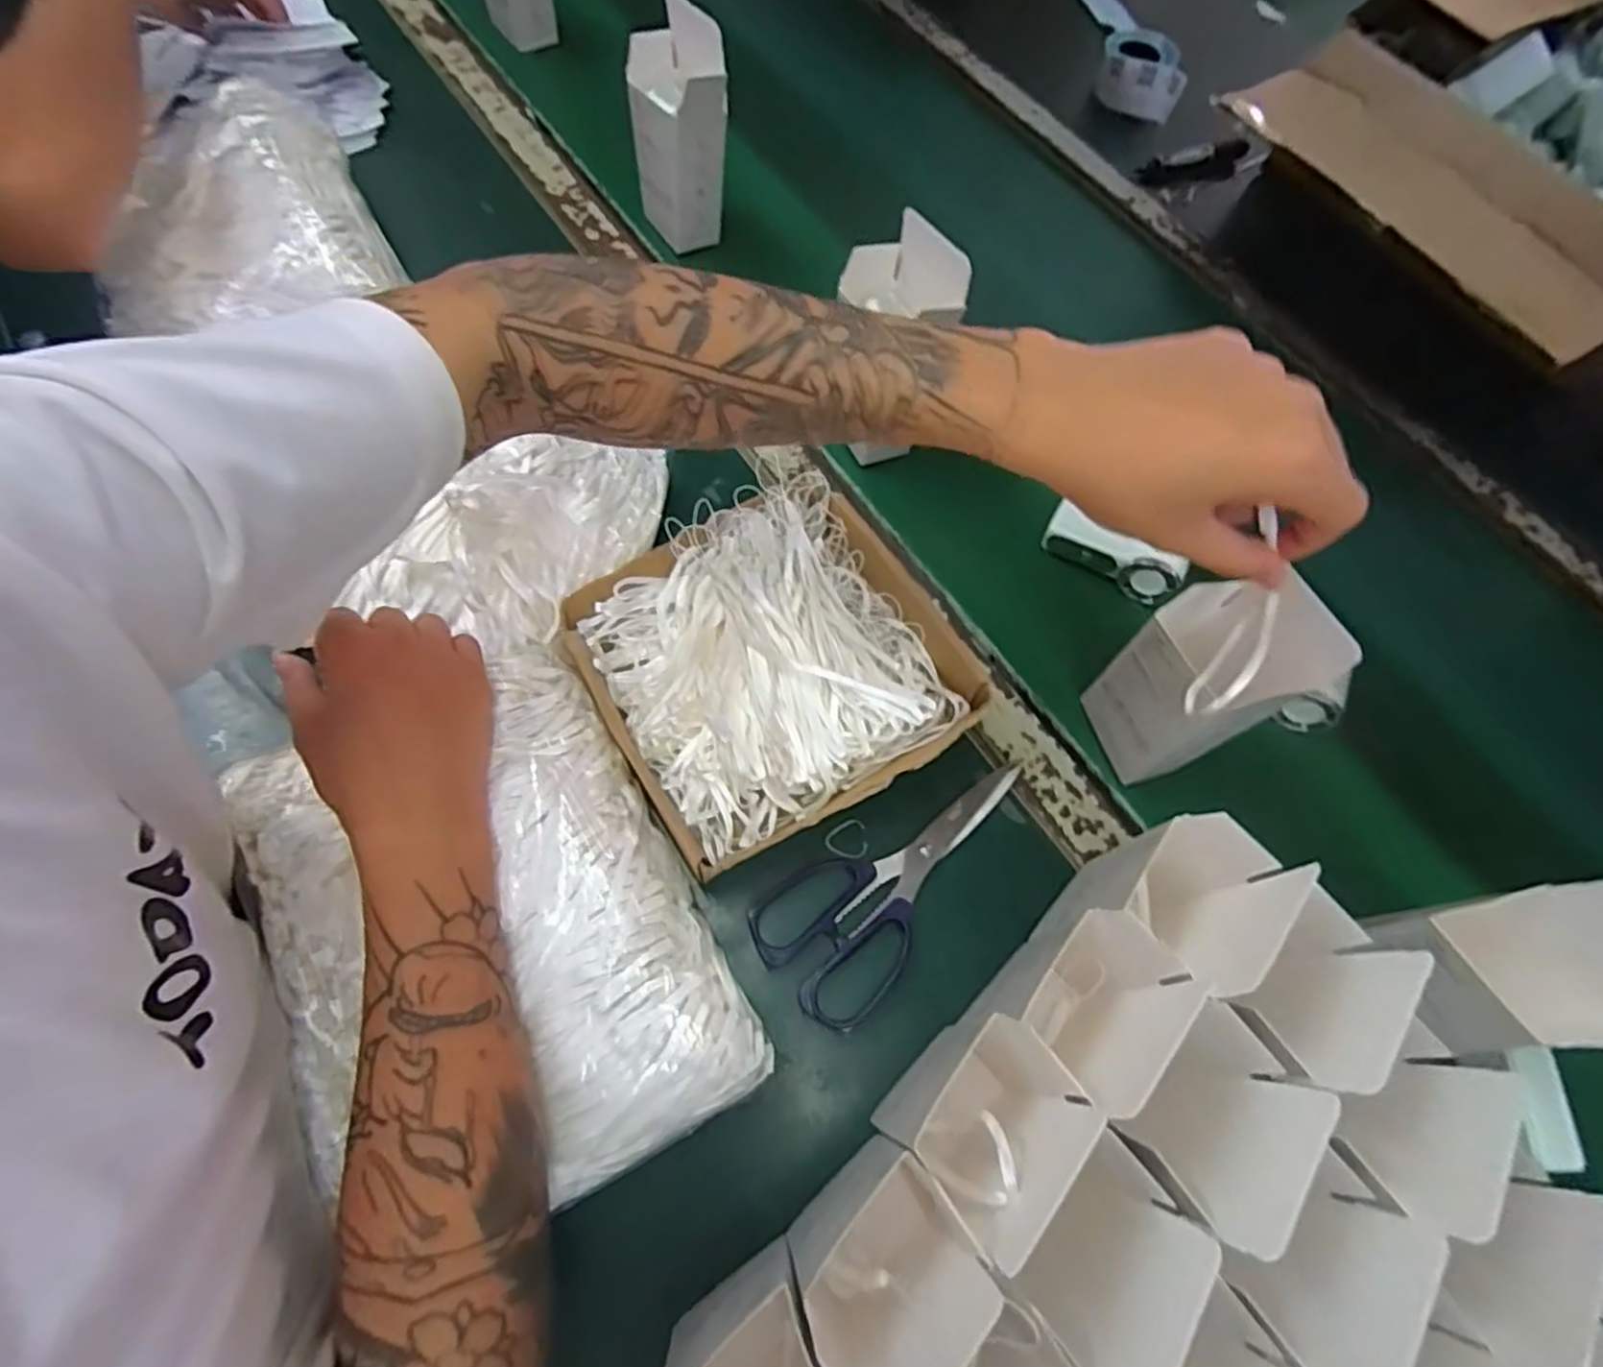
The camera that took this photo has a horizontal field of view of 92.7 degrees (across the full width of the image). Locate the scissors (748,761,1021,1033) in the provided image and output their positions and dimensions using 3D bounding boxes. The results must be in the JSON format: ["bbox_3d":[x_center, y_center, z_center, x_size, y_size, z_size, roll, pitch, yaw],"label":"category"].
[{"bbox_3d":[0.058,0.105,0.439,0.184,0.017,0.081,-40,74,-17],"label":"scissors"}]

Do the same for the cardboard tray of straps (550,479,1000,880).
[{"bbox_3d":[-0.018,-0.013,0.458,0.204,0.043,0.202,-34,73,-16],"label":"cardboard tray of straps"}]

